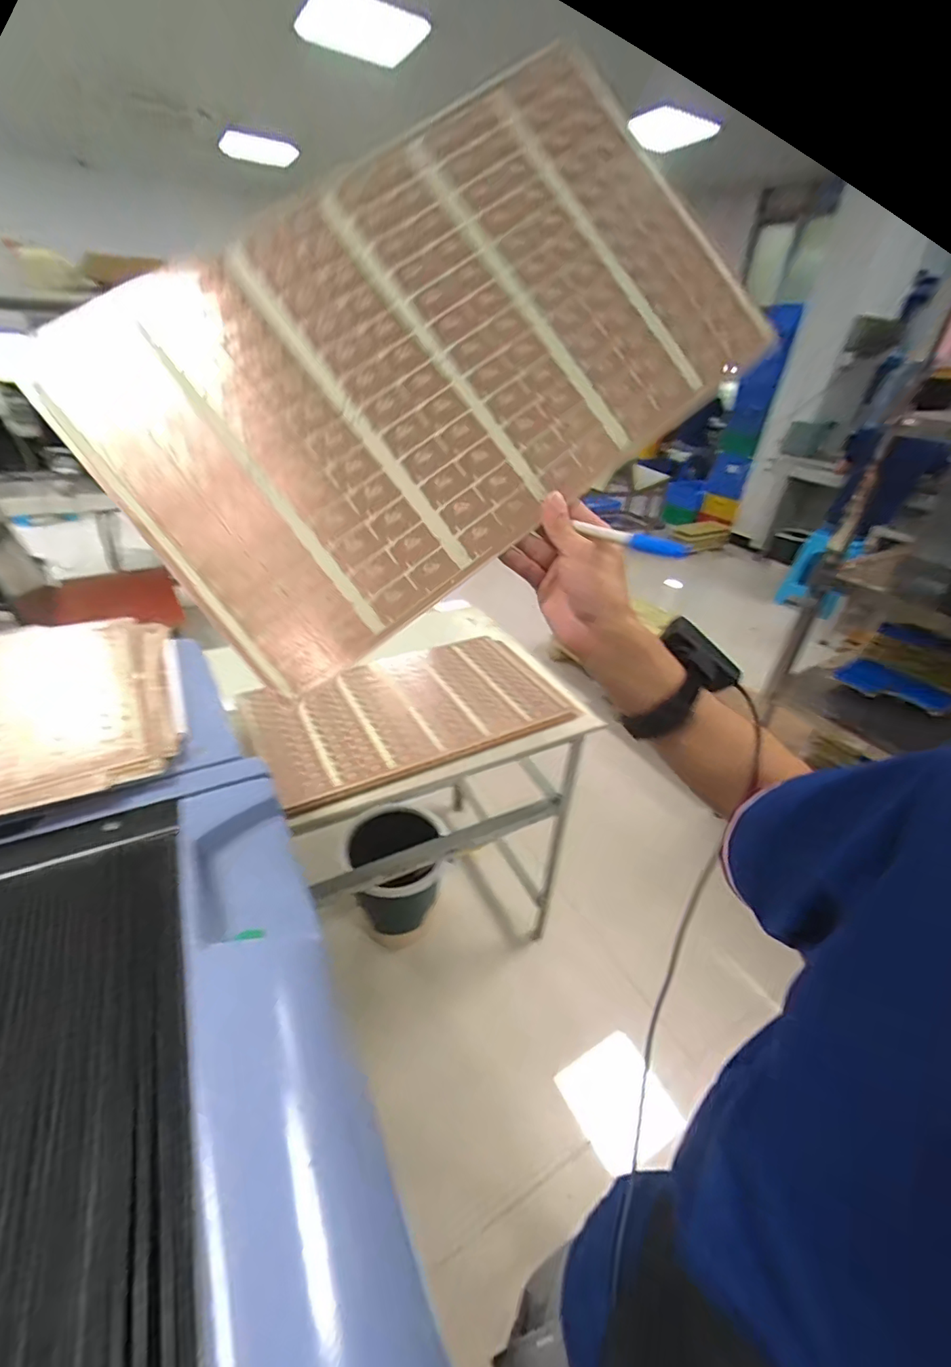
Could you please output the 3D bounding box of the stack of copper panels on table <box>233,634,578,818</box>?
[{"bbox_3d":[-0.109,0.038,0.904,0.527,0.033,0.304,-15,37,-27],"label":"stack of copper panels on table"}]

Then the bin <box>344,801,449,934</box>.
[{"bbox_3d":[-0.192,0.455,1.276,0.212,0.229,0.239,25,40,28],"label":"bin"}]

